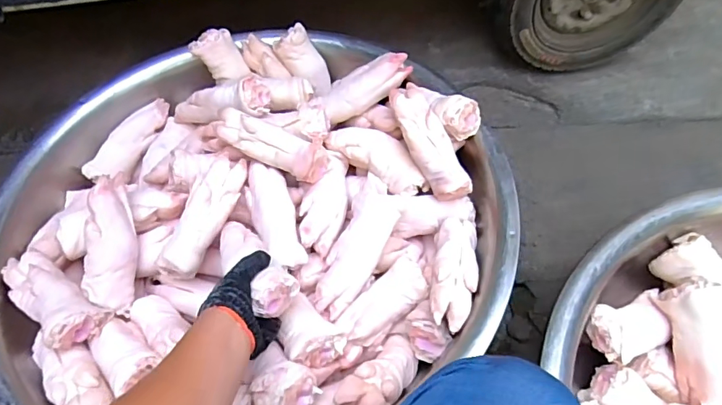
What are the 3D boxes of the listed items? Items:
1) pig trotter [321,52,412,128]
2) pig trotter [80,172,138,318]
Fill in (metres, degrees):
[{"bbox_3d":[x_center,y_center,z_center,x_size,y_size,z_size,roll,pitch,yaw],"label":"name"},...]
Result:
[{"bbox_3d":[0.008,-0.176,0.737,0.147,0.046,0.065,-34,65,5],"label":"pig trotter"},{"bbox_3d":[-0.324,0.054,0.618,0.055,0.043,0.171,-3,86,-6],"label":"pig trotter"}]

